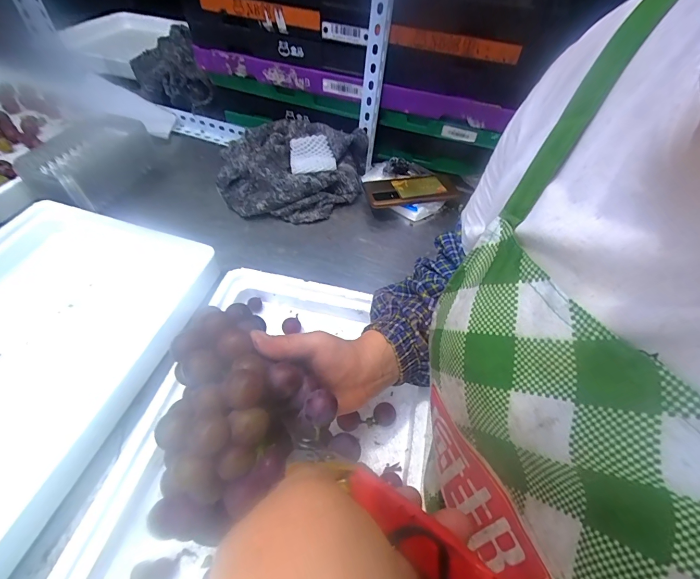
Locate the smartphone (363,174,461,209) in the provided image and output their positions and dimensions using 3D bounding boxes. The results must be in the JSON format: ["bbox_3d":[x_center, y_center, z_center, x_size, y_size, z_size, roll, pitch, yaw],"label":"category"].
[{"bbox_3d":[0.117,-0.181,0.625,0.179,0.015,0.078,-9,48,-9],"label":"smartphone"}]

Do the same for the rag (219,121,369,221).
[{"bbox_3d":[-0.104,-0.225,0.634,0.255,0.094,0.209,8,54,3],"label":"rag"}]

